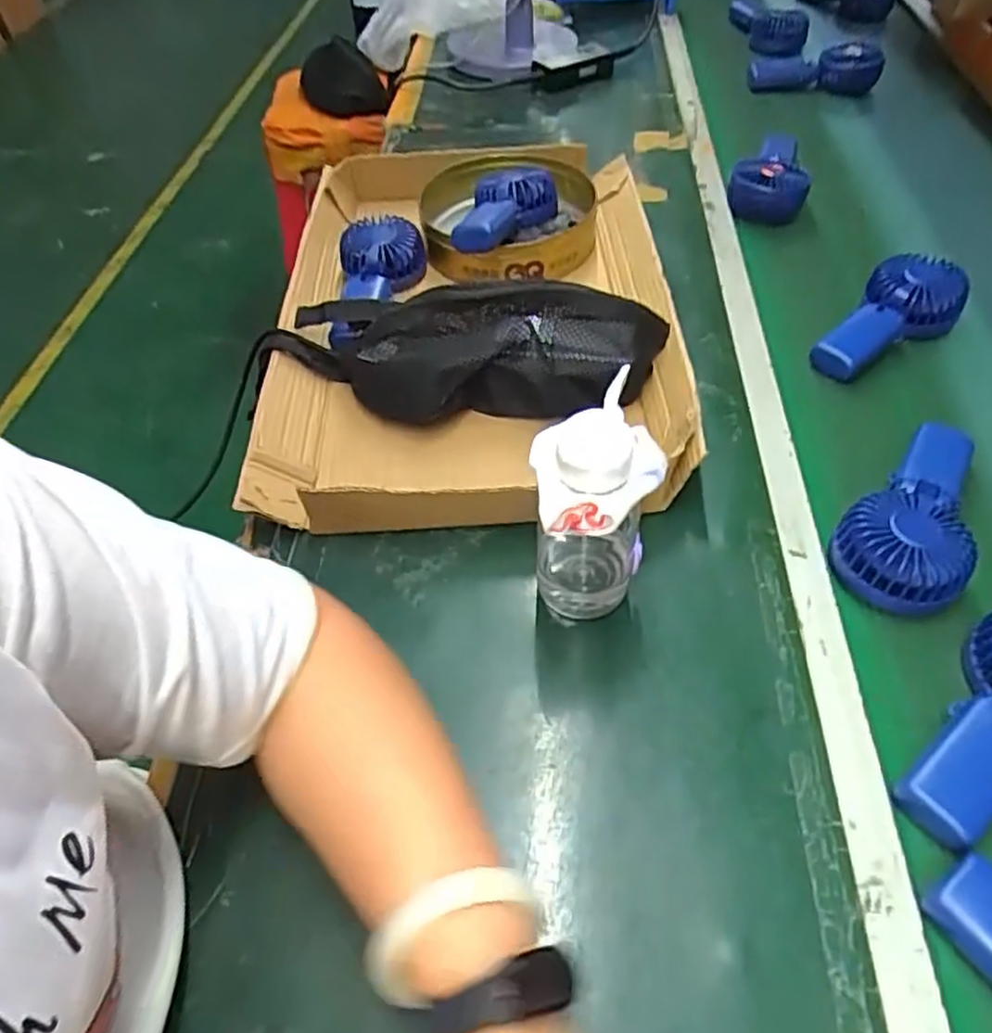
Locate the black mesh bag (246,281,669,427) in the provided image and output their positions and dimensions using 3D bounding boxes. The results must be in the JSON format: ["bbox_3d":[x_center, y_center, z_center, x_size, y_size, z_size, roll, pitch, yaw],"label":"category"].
[{"bbox_3d":[-0.040,-0.143,0.604,0.362,0.103,0.104,5,52,6],"label":"black mesh bag"}]

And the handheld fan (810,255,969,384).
[{"bbox_3d":[0.382,-0.200,0.681,0.188,0.040,0.080,-29,57,-18],"label":"handheld fan"}]

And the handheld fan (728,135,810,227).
[{"bbox_3d":[0.329,-0.408,0.848,0.085,0.044,0.140,13,53,12],"label":"handheld fan"}]

